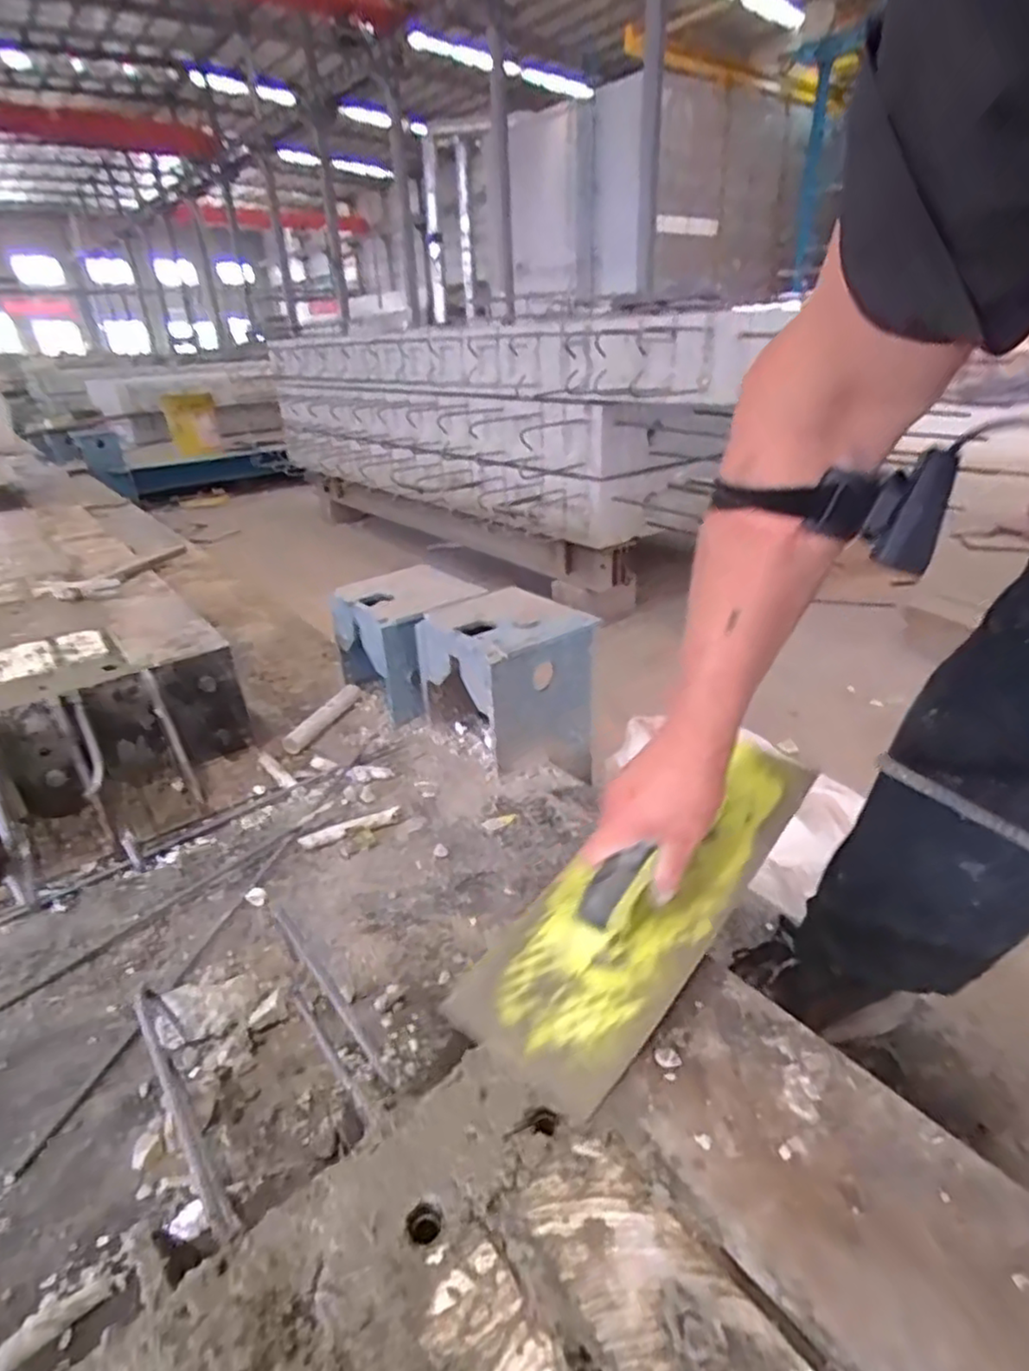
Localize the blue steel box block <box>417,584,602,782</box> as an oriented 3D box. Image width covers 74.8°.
[{"bbox_3d":[-0.016,-0.010,1.093,0.200,0.220,0.221,-22,34,-34],"label":"blue steel box block"}]

